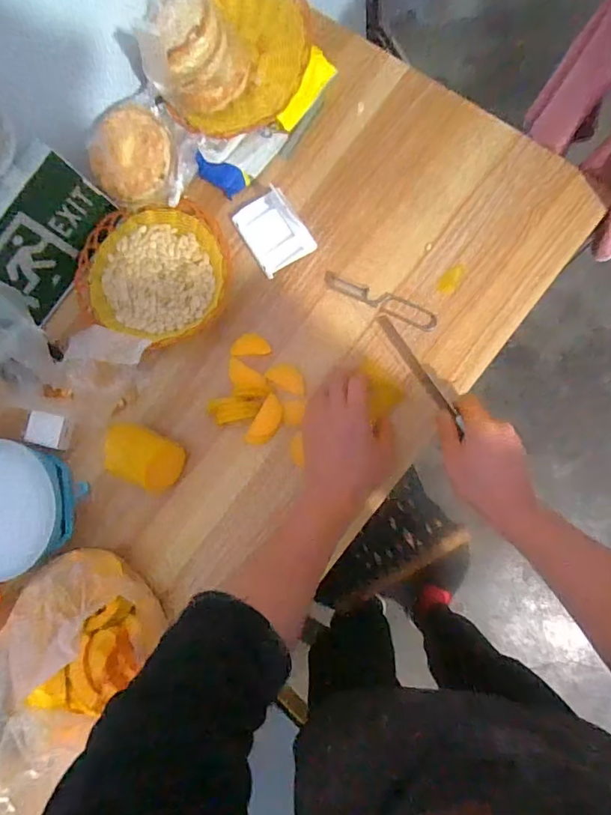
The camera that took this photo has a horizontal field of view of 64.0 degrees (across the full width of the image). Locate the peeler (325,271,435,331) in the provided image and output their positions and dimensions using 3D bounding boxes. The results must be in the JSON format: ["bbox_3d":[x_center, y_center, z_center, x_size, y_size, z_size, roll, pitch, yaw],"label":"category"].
[{"bbox_3d":[0.095,-0.138,0.628,0.154,0.007,0.027,25,89,10],"label":"peeler"}]

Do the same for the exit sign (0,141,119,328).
[{"bbox_3d":[-0.352,-0.188,0.613,0.018,0.133,0.248,36,91,24],"label":"exit sign"}]

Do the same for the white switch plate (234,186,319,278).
[{"bbox_3d":[-0.043,-0.235,0.652,0.076,0.009,0.101,-33,81,5],"label":"white switch plate"}]

